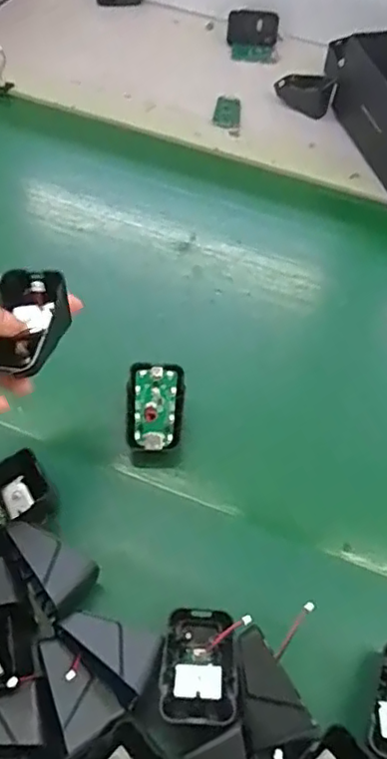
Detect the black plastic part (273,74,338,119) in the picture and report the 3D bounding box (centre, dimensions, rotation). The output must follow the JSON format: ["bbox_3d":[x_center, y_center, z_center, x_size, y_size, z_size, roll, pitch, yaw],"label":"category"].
[{"bbox_3d":[0.137,-0.355,0.749,0.070,0.030,0.056,13,56,6],"label":"black plastic part"}]

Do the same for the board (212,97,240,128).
[{"bbox_3d":[0.041,-0.324,0.733,0.032,0.007,0.059,7,56,1],"label":"board"}]

